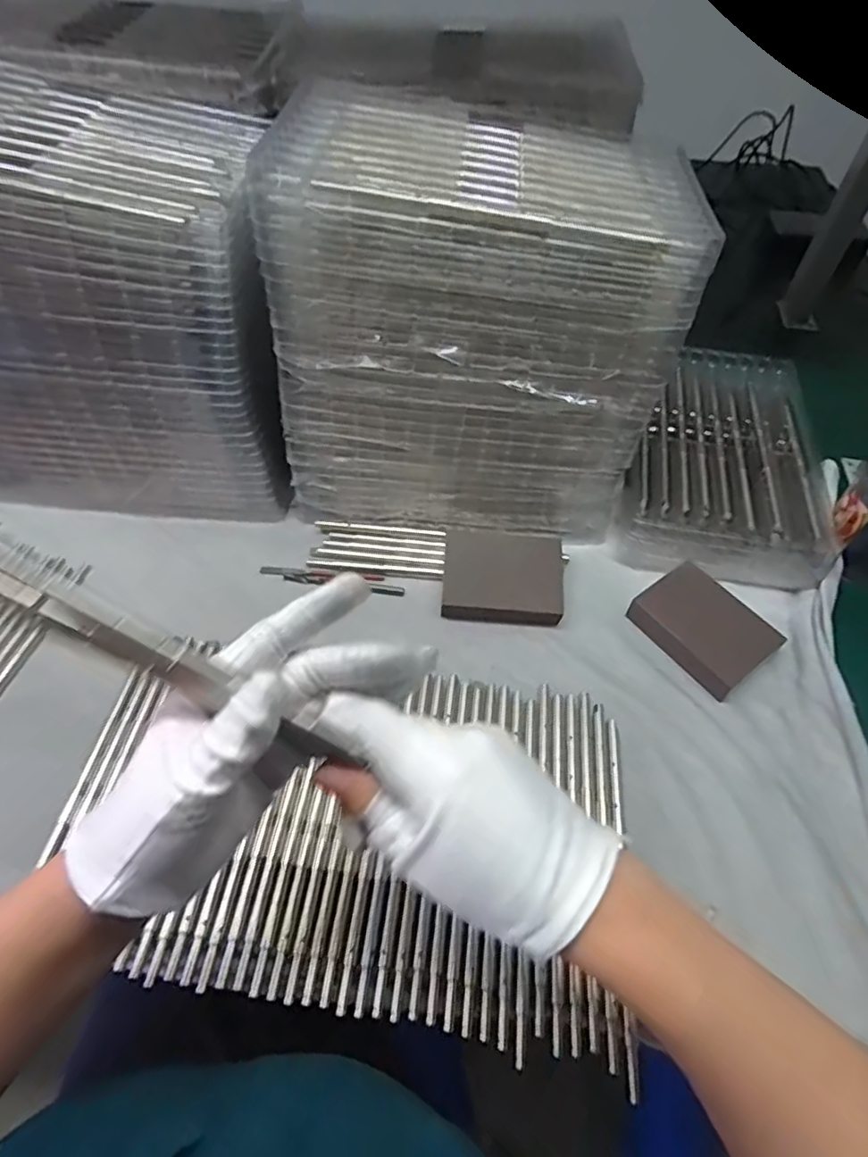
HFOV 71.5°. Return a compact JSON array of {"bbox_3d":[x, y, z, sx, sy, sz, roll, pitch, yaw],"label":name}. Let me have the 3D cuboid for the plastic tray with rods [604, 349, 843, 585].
[{"bbox_3d":[0.278,-0.118,0.572,0.169,0.054,0.283,17,57,9],"label":"plastic tray with rods"}]

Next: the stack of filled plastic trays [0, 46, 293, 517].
[{"bbox_3d":[-0.266,-0.228,0.504,0.294,0.271,0.207,5,56,1],"label":"stack of filled plastic trays"}]

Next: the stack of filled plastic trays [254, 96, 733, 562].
[{"bbox_3d":[0.030,-0.193,0.488,0.281,0.264,0.189,8,56,3],"label":"stack of filled plastic trays"}]

